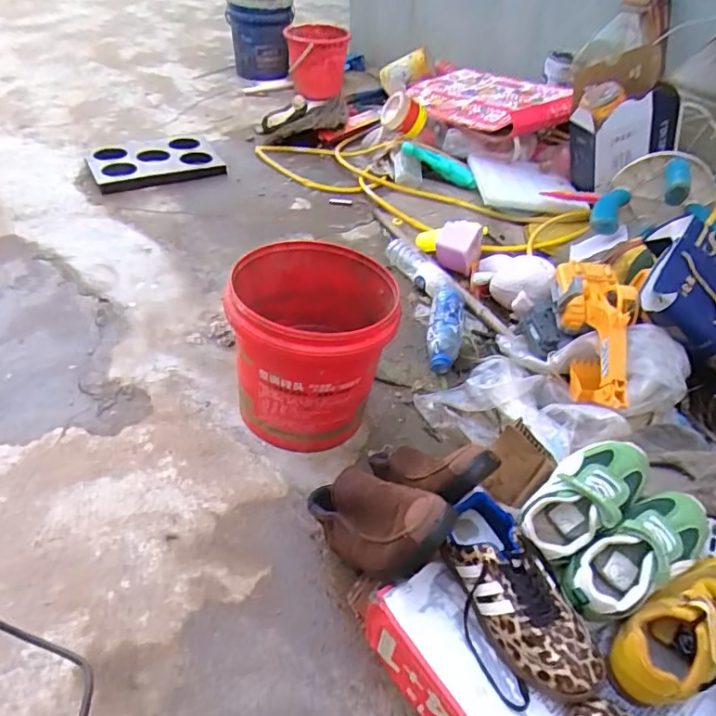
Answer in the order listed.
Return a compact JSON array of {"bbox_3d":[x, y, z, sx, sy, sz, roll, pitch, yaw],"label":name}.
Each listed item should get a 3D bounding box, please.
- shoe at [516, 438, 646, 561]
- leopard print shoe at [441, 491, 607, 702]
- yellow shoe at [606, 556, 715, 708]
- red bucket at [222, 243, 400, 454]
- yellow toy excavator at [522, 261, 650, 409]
[{"bbox_3d":[0.263,0.163,0.632,0.180,0.073,0.093,-36,56,-15],"label":"shoe"},{"bbox_3d":[0.164,0.252,0.571,0.088,0.069,0.215,-17,48,-18],"label":"leopard print shoe"},{"bbox_3d":[0.348,0.286,0.560,0.199,0.082,0.087,-23,50,-23],"label":"yellow shoe"},{"bbox_3d":[-0.069,-0.023,0.894,0.249,0.253,0.244,1,45,-2],"label":"red bucket"},{"bbox_3d":[0.405,-0.052,0.980,0.179,0.128,0.296,15,46,14],"label":"yellow toy excavator"}]

